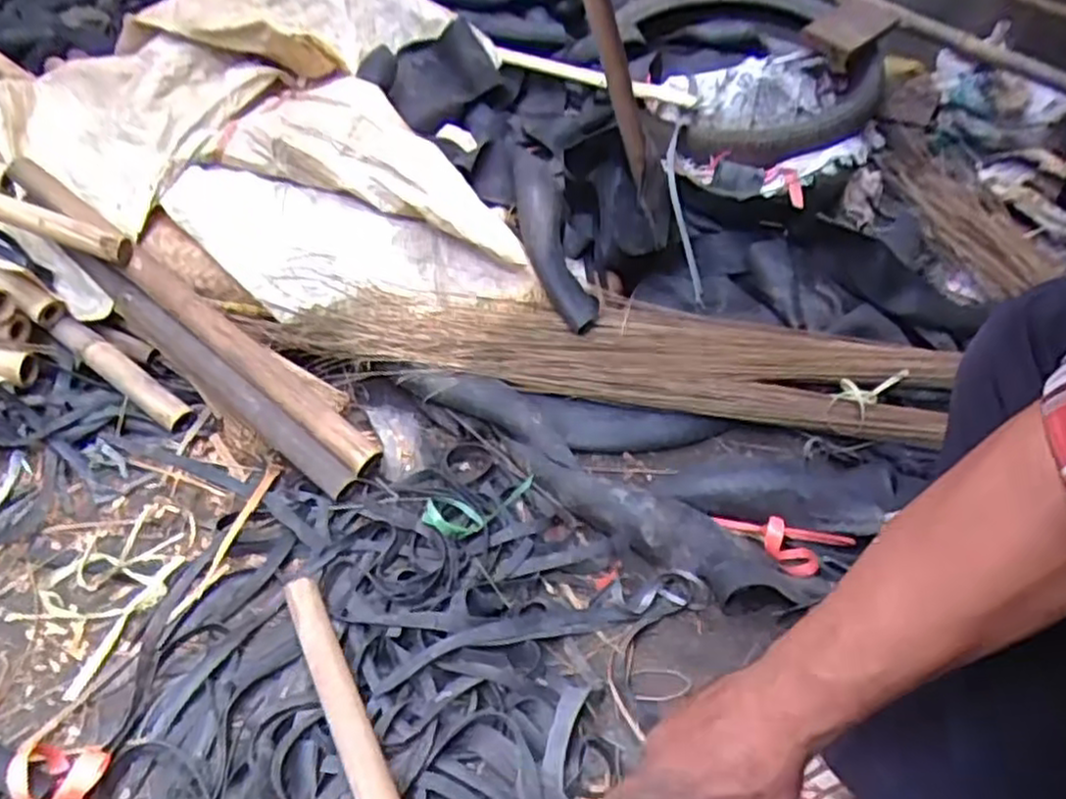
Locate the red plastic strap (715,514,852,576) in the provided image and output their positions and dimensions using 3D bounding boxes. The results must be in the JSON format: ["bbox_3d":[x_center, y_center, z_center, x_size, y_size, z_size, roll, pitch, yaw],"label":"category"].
[{"bbox_3d":[0.272,0.157,0.818,0.146,0.037,0.051,13,35,10],"label":"red plastic strap"}]

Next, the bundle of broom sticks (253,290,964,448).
[{"bbox_3d":[0.126,-0.060,0.977,0.907,0.068,0.145,8,34,3],"label":"bundle of broom sticks"}]

